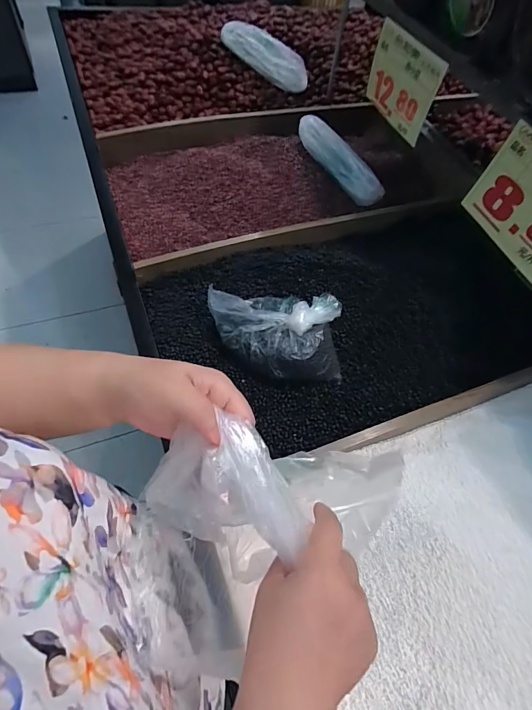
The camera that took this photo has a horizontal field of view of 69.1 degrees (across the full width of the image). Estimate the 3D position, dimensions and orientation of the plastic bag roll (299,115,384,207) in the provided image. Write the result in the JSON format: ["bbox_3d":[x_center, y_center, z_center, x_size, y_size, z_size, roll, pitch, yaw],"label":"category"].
[{"bbox_3d":[0.165,-0.446,0.869,0.066,0.061,0.259,-37,82,-21],"label":"plastic bag roll"}]

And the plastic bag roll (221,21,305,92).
[{"bbox_3d":[0.001,-0.796,1.029,0.245,0.081,0.061,31,62,-4],"label":"plastic bag roll"}]

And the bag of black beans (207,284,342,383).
[{"bbox_3d":[0.016,-0.037,0.623,0.192,0.088,0.156,-7,67,-5],"label":"bag of black beans"}]

